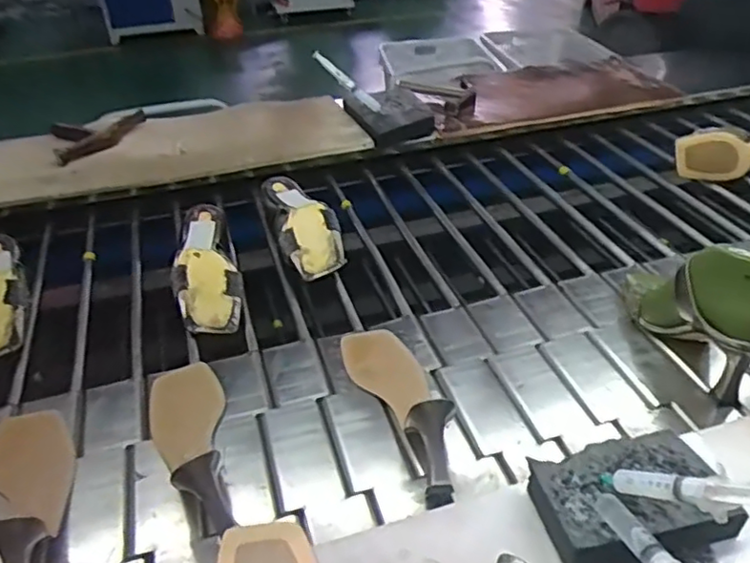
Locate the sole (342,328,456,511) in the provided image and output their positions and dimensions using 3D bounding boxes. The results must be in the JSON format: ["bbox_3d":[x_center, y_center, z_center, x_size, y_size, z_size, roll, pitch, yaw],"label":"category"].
[{"bbox_3d":[0.028,0.106,0.652,0.074,0.058,0.242,-13,37,-15],"label":"sole"}]

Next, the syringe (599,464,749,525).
[{"bbox_3d":[0.198,0.132,0.410,0.024,0.019,0.167,-24,0,-27],"label":"syringe"}]

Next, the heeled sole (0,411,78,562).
[{"bbox_3d":[-0.306,0.195,0.584,0.079,0.074,0.243,-19,24,-22],"label":"heeled sole"}]

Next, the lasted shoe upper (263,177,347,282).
[{"bbox_3d":[-0.101,-0.079,0.902,0.086,0.070,0.209,-10,36,-11],"label":"lasted shoe upper"}]

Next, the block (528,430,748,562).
[{"bbox_3d":[0.191,0.162,0.487,0.136,0.044,0.086,-10,36,-11],"label":"block"}]

